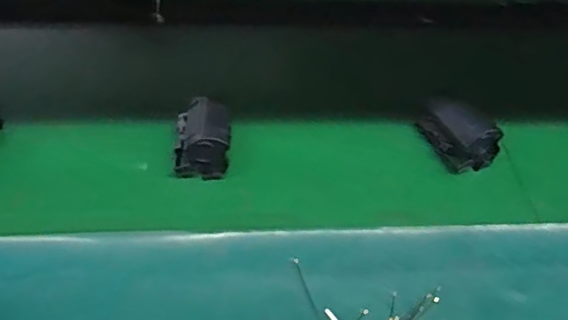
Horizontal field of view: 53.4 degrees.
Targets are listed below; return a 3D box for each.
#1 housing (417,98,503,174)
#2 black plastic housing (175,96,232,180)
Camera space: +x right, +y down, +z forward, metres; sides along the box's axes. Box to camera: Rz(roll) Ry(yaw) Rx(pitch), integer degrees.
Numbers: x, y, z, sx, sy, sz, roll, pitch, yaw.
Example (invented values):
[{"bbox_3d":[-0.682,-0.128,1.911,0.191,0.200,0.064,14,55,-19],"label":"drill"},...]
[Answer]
[{"bbox_3d":[0.167,-0.026,0.530,0.056,0.039,0.063,-15,51,-19],"label":"housing"},{"bbox_3d":[-0.071,-0.020,0.503,0.048,0.037,0.070,1,48,-6],"label":"black plastic housing"}]

